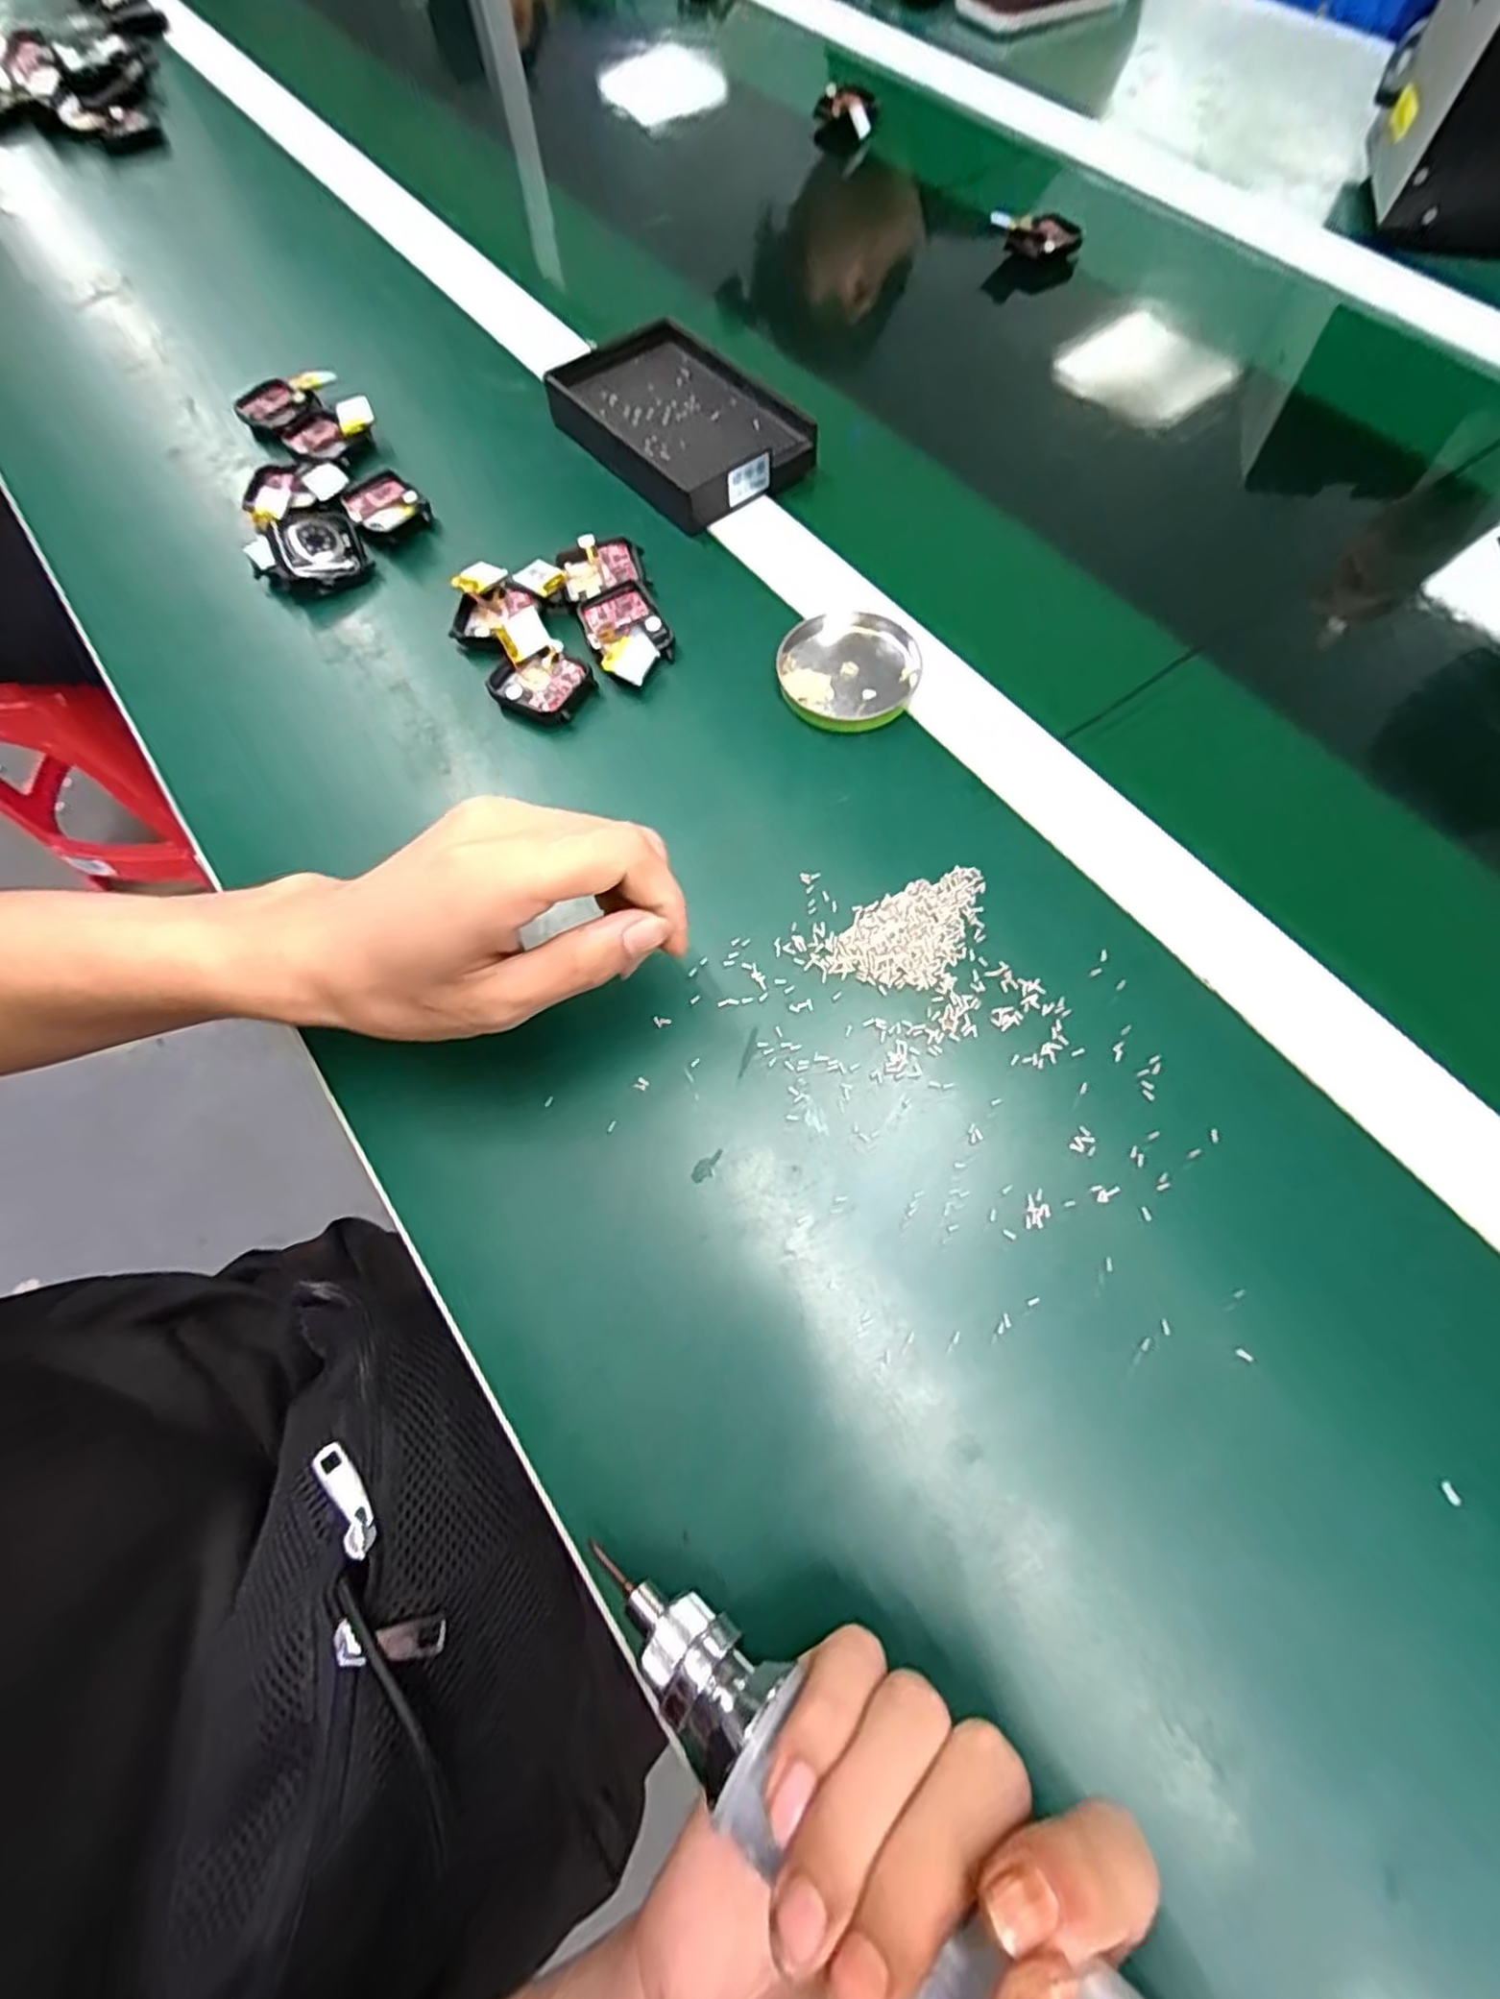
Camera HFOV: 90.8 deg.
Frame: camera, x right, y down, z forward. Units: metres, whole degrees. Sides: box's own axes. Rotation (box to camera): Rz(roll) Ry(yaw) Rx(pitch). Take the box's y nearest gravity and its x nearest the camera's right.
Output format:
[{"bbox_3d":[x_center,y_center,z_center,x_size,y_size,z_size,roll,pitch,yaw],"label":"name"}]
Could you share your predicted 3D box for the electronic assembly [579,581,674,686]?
[{"bbox_3d":[-0.057,-0.174,0.355,0.037,0.014,0.052,-22,68,-7],"label":"electronic assembly"}]

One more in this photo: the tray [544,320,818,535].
[{"bbox_3d":[-0.039,-0.324,0.415,0.095,0.022,0.137,-37,71,-12],"label":"tray"}]

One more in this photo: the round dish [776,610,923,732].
[{"bbox_3d":[0.047,-0.155,0.347,0.065,0.009,0.064,-1,67,2],"label":"round dish"}]

